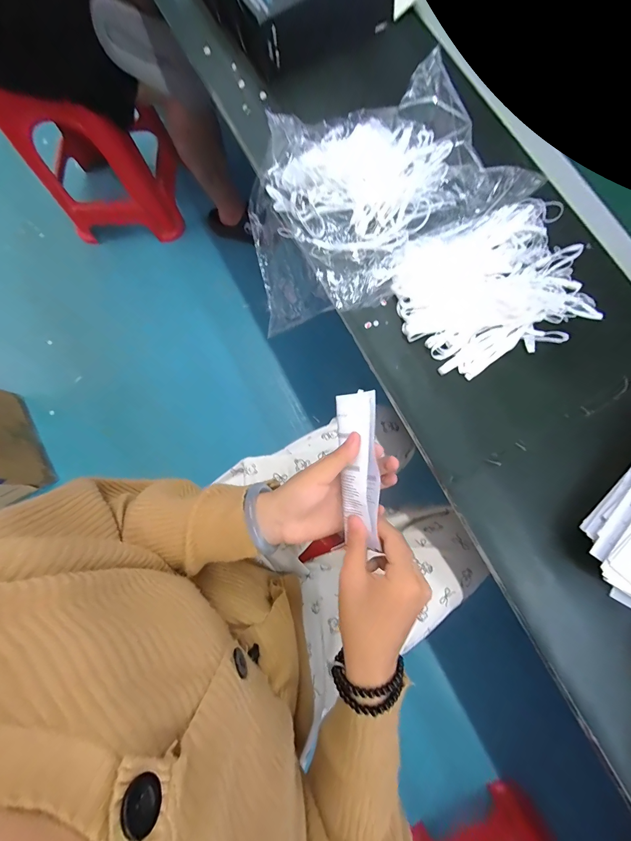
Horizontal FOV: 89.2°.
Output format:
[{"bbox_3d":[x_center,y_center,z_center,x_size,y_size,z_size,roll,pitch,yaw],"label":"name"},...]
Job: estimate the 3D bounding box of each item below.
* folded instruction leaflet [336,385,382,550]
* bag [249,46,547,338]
[{"bbox_3d":[0.039,0.044,0.287,0.032,0.017,0.136,-4,93,-1],"label":"folded instruction leaflet"},{"bbox_3d":[0.053,-0.253,0.397,0.295,0.126,0.219,-31,81,-5],"label":"bag"}]

